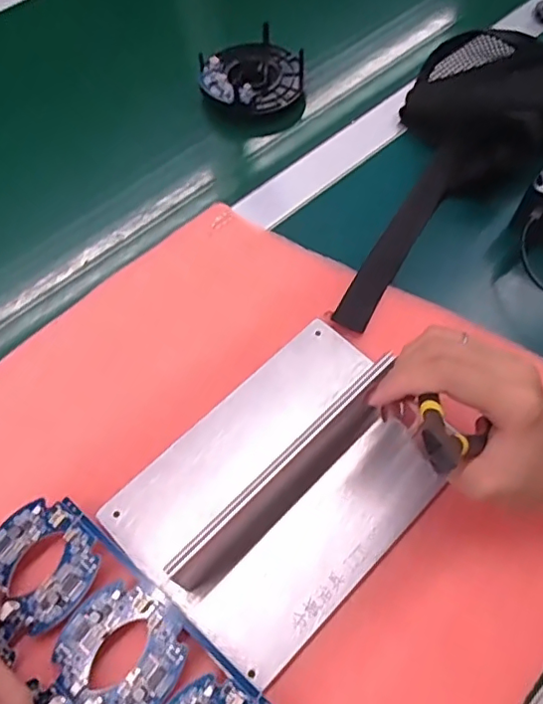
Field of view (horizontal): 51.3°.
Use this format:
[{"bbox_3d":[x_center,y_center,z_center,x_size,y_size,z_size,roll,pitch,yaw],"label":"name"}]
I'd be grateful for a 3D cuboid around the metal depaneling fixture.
[{"bbox_3d":[0.012,0.083,0.358,0.195,0.027,0.137,-41,69,-19],"label":"metal depaneling fixture"}]

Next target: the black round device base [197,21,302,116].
[{"bbox_3d":[-0.021,-0.280,0.561,0.098,0.029,0.105,-10,62,-4],"label":"black round device base"}]

